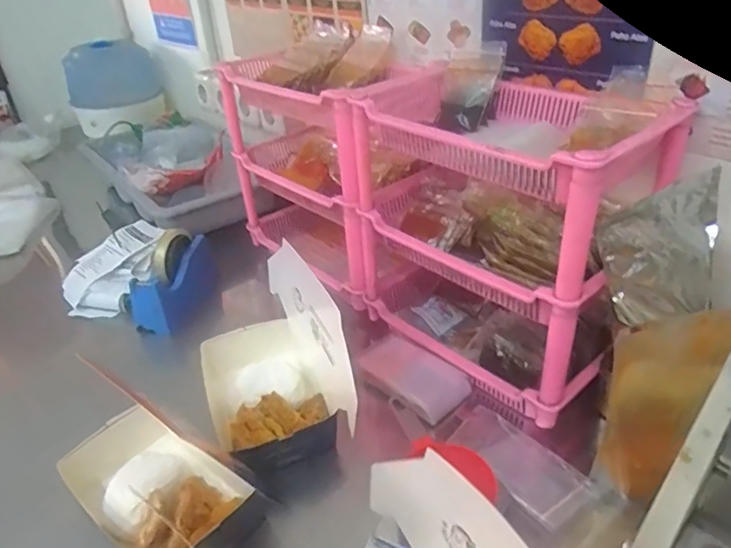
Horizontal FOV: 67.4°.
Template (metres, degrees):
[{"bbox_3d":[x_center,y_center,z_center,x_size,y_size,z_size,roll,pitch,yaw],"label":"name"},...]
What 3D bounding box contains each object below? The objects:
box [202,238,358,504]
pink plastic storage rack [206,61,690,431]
[{"bbox_3d":[-0.111,0.100,0.634,0.141,0.160,0.230,-17,35,-19],"label":"box"},{"bbox_3d":[0.030,-0.103,0.745,0.645,0.309,0.212,25,42,36],"label":"pink plastic storage rack"}]

